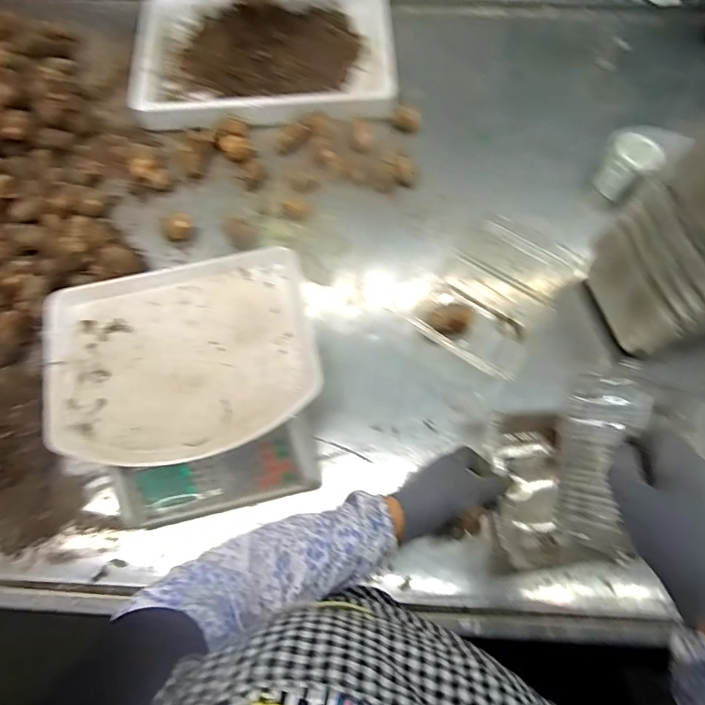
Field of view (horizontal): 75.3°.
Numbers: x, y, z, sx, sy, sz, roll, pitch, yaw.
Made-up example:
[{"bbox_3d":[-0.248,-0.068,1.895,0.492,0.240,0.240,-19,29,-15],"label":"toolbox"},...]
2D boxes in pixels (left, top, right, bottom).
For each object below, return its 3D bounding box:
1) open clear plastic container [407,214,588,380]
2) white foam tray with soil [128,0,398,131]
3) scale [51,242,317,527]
[{"bbox_3d":[0.213,-0.096,0.654,0.168,0.047,0.263,35,73,12],"label":"open clear plastic container"},{"bbox_3d":[-0.153,-0.515,0.789,0.437,0.065,0.267,-4,69,-1],"label":"white foam tray with soil"},{"bbox_3d":[-0.189,0.047,0.561,0.291,0.116,0.279,-12,70,-5],"label":"scale"}]

